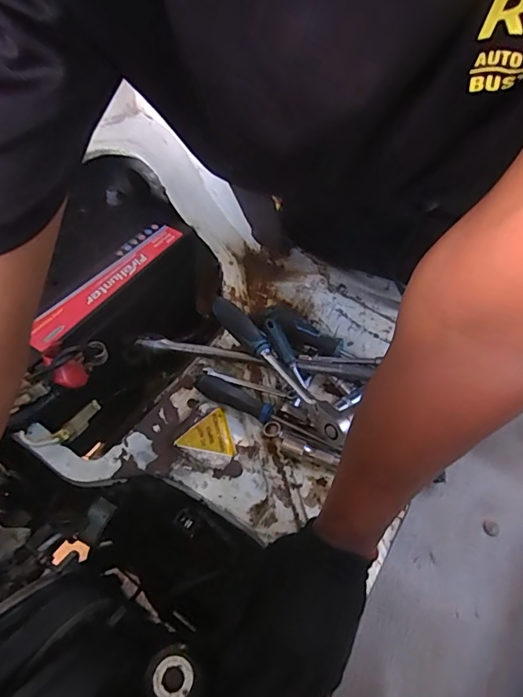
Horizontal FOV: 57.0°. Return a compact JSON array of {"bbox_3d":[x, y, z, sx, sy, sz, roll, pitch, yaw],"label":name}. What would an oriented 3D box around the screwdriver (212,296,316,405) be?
[{"bbox_3d":[0.002,0.000,0.577,0.029,0.024,0.183,-34,61,-28],"label":"screwdriver"}]

